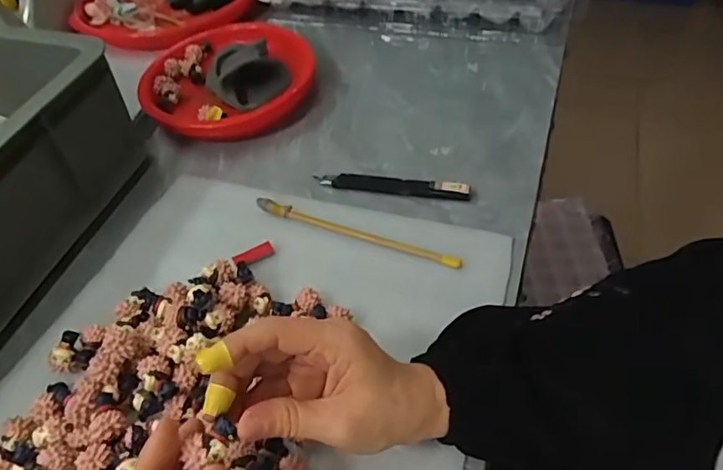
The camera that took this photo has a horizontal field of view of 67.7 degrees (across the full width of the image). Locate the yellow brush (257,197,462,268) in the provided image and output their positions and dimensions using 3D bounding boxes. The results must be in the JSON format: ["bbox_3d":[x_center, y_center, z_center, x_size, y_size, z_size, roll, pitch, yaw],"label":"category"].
[{"bbox_3d":[-0.007,-0.003,0.442,0.180,0.007,0.010,17,51,18],"label":"yellow brush"}]

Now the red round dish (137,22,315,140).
[{"bbox_3d":[-0.140,-0.167,0.570,0.182,0.053,0.172,-2,48,2],"label":"red round dish"}]

